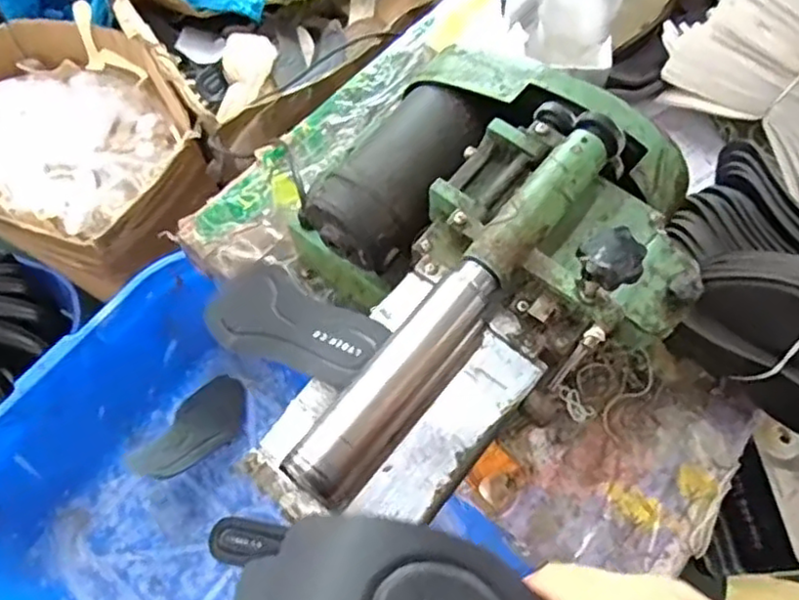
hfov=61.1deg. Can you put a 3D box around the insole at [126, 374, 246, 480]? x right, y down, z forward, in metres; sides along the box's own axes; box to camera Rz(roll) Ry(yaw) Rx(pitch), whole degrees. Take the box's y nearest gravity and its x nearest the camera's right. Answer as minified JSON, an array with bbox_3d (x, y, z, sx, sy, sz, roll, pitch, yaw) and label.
[{"bbox_3d":[-0.263,0.171,0.869,0.078,0.025,0.206,57,32,-7],"label":"insole"}]

